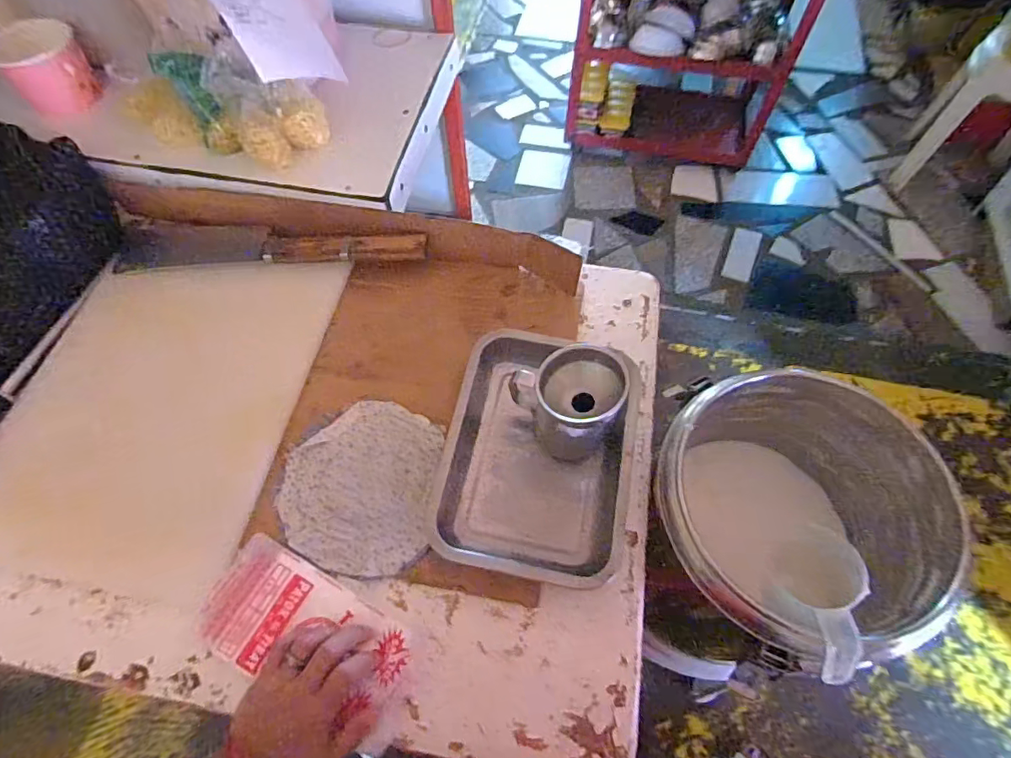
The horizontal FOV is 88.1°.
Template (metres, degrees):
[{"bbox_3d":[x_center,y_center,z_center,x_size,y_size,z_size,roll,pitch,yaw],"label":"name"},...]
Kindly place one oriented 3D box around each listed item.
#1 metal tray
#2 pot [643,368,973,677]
[{"bbox_3d":[0.044,0.072,0.550,0.201,0.040,0.258,9,62,6],"label":"metal tray"},{"bbox_3d":[0.289,0.185,0.654,0.261,0.361,0.295,-18,63,-8],"label":"pot"}]

